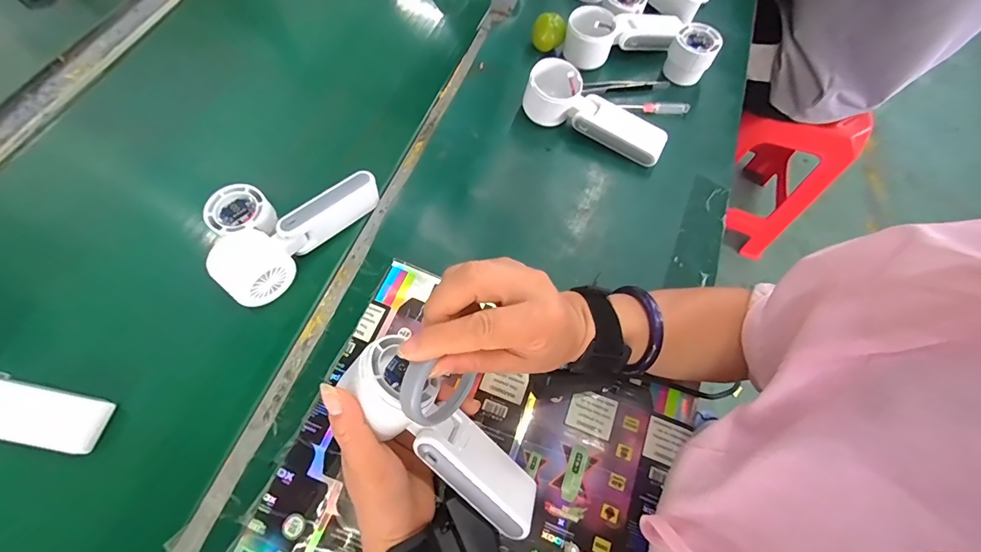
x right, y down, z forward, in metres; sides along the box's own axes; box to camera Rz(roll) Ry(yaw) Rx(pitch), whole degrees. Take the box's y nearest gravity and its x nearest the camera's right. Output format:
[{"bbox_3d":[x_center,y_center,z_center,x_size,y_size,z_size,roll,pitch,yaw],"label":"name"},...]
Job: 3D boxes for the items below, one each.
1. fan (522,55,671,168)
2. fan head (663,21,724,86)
[{"bbox_3d":[0.119,-0.183,0.466,0.166,0.055,0.052,24,67,8],"label":"fan"},{"bbox_3d":[0.247,-0.271,0.512,0.052,0.053,0.051,29,68,10],"label":"fan head"}]

